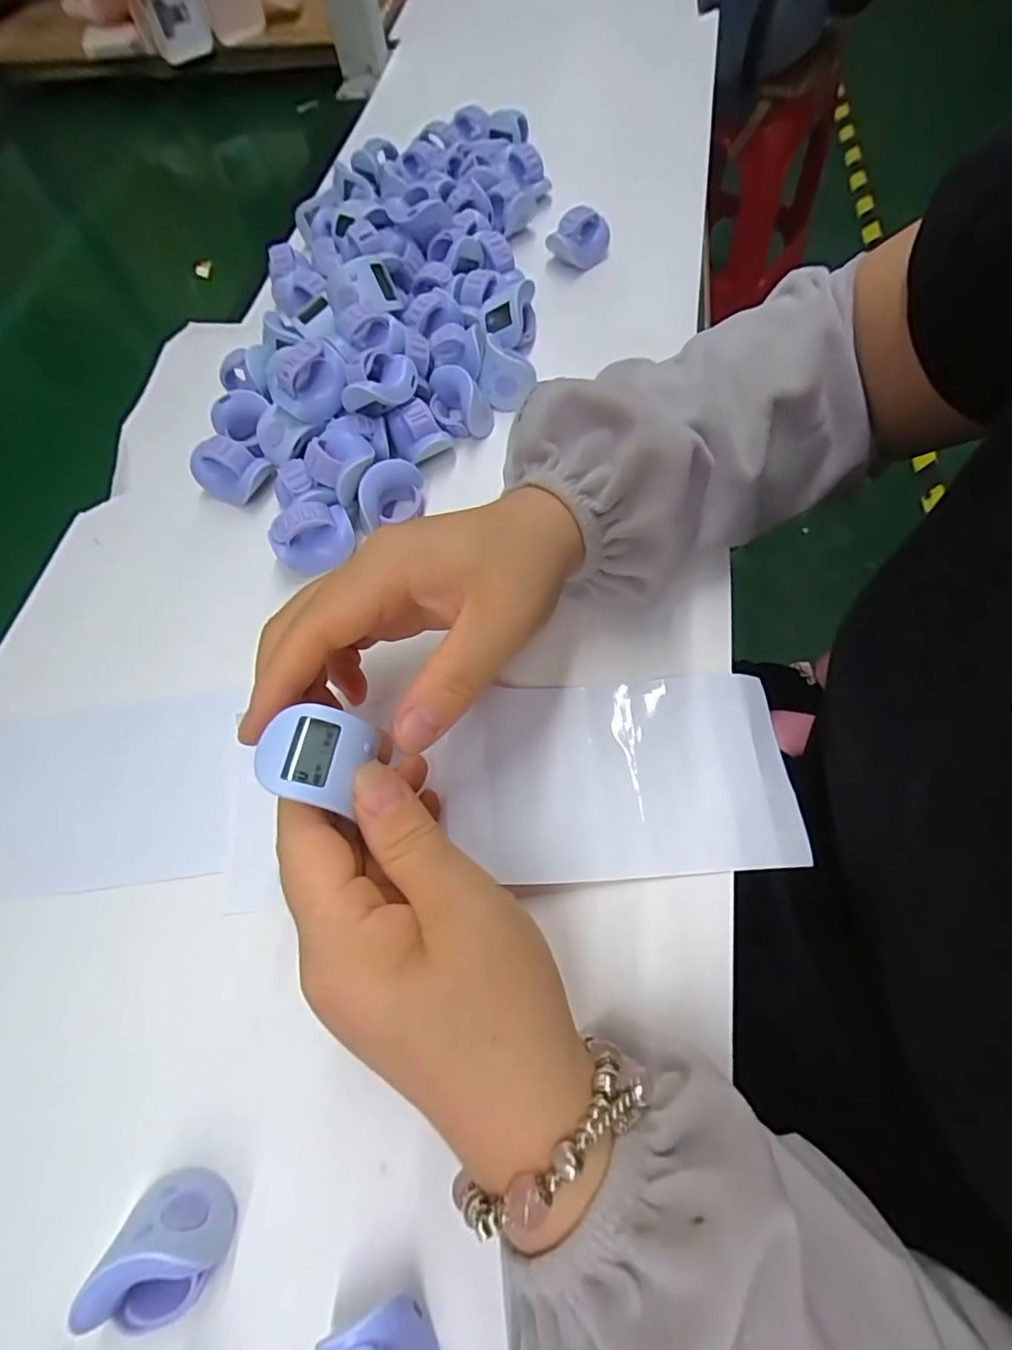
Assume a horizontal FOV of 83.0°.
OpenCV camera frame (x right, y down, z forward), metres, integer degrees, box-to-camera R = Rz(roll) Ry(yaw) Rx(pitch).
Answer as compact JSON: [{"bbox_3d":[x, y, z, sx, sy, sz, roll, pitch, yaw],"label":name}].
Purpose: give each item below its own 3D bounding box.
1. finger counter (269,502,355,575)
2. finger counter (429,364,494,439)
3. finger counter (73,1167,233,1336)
[{"bbox_3d":[-0.101,-0.073,0.296,0.040,0.025,0.028,-34,67,-11],"label":"finger counter"},{"bbox_3d":[-0.026,-0.158,0.336,0.034,0.034,0.032,-6,65,2],"label":"finger counter"},{"bbox_3d":[-0.109,0.181,0.177,0.032,0.029,0.038,37,73,19],"label":"finger counter"}]

